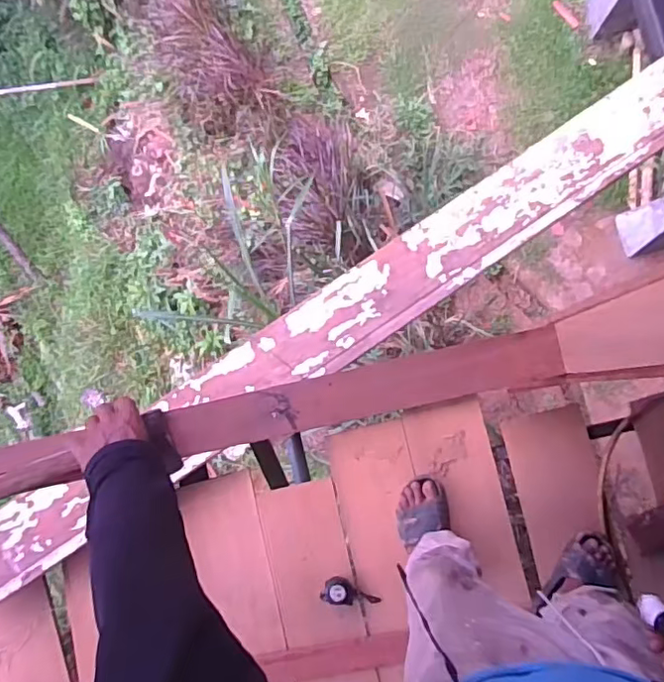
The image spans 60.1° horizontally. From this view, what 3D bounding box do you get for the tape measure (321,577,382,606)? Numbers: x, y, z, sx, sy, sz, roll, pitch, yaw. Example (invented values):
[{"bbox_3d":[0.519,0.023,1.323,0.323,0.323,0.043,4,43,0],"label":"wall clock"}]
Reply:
[{"bbox_3d":[0.050,0.612,1.382,0.139,0.032,0.064,15,87,-8],"label":"tape measure"}]

